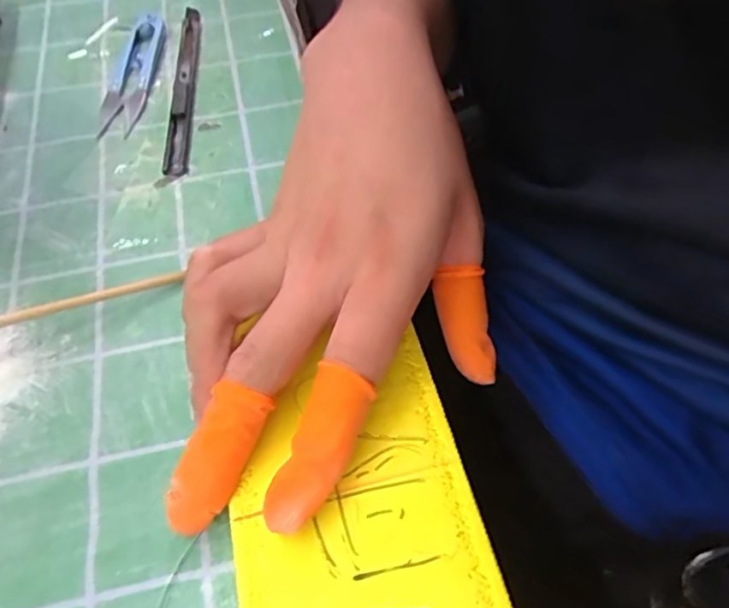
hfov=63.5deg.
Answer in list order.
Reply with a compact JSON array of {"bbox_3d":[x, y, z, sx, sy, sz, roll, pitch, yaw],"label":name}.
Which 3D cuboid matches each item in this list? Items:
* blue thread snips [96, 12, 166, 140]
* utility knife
[{"bbox_3d":[-0.138,-0.140,0.353,0.025,0.006,0.110,-1,56,1],"label":"blue thread snips"},{"bbox_3d":[-0.106,-0.131,0.347,0.013,0.004,0.152,-5,56,-2],"label":"utility knife"}]

